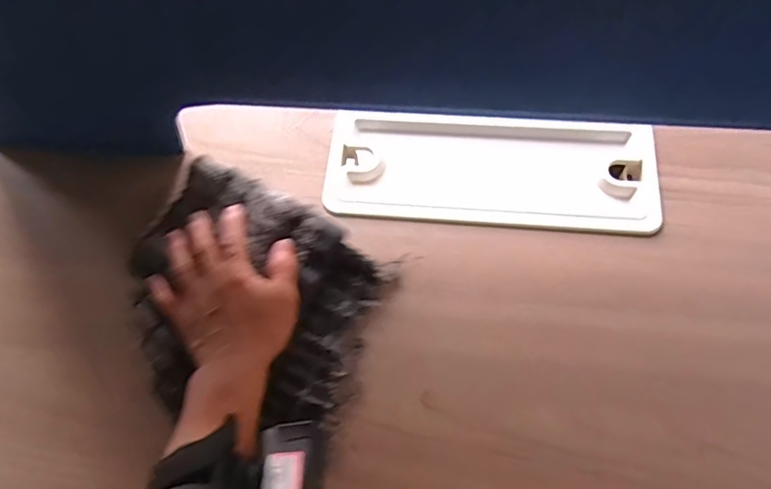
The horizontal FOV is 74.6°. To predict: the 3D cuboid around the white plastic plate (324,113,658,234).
[{"bbox_3d":[0.091,-0.069,0.453,0.280,0.016,0.110,4,69,5],"label":"white plastic plate"}]

